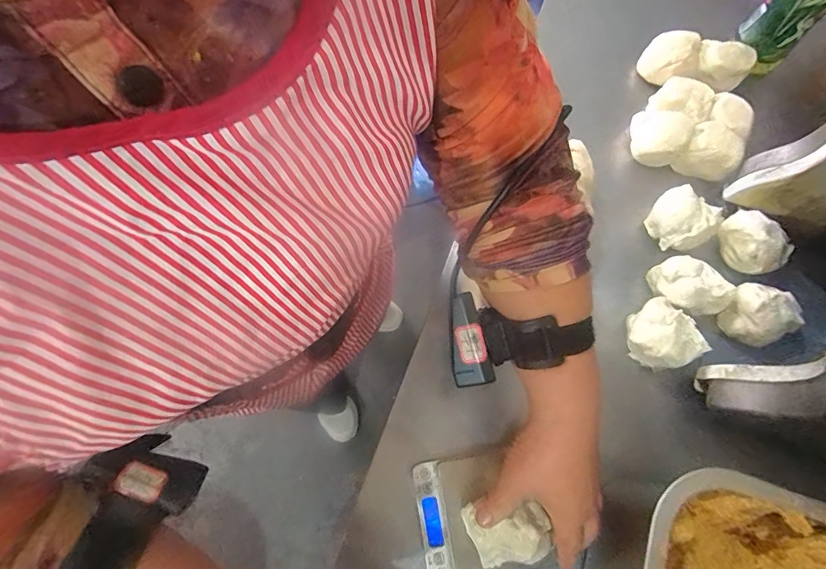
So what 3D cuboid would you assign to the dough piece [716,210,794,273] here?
[{"bbox_3d":[0.376,-0.047,0.470,0.056,0.043,0.073,-40,77,-11],"label":"dough piece"}]

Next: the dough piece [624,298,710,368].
[{"bbox_3d":[0.255,0.052,0.437,0.056,0.039,0.067,-26,75,-8],"label":"dough piece"}]

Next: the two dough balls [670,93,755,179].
[{"bbox_3d":[0.363,-0.175,0.508,0.061,0.043,0.103,33,76,10],"label":"two dough balls"}]

